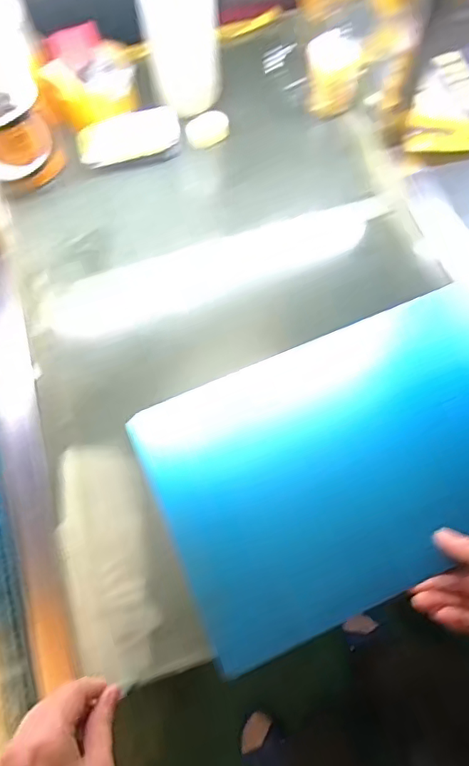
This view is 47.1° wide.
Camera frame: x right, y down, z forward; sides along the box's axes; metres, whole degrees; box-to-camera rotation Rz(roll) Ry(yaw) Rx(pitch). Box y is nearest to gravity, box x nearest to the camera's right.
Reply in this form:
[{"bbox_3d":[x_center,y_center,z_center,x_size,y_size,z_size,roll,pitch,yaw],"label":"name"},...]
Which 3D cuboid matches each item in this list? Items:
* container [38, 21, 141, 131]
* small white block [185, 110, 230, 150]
[{"bbox_3d":[-0.180,-0.379,0.669,0.103,0.067,0.105,-24,67,-9],"label":"container"},{"bbox_3d":[-0.035,-0.323,0.685,0.054,0.025,0.034,-22,67,-8],"label":"small white block"}]

